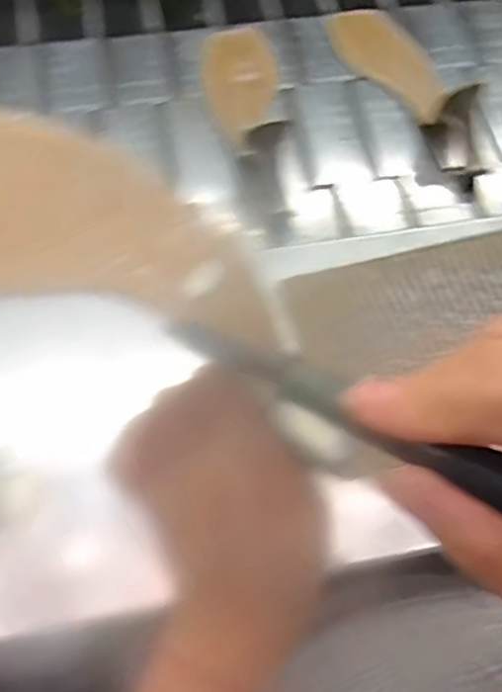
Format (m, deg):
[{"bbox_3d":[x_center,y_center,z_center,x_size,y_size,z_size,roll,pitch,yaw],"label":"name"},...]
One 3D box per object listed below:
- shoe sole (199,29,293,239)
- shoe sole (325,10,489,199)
[{"bbox_3d":[-0.001,-0.220,0.584,0.071,0.054,0.256,-6,66,-6],"label":"shoe sole"},{"bbox_3d":[0.160,-0.263,0.607,0.087,0.059,0.250,-20,68,-12],"label":"shoe sole"}]

